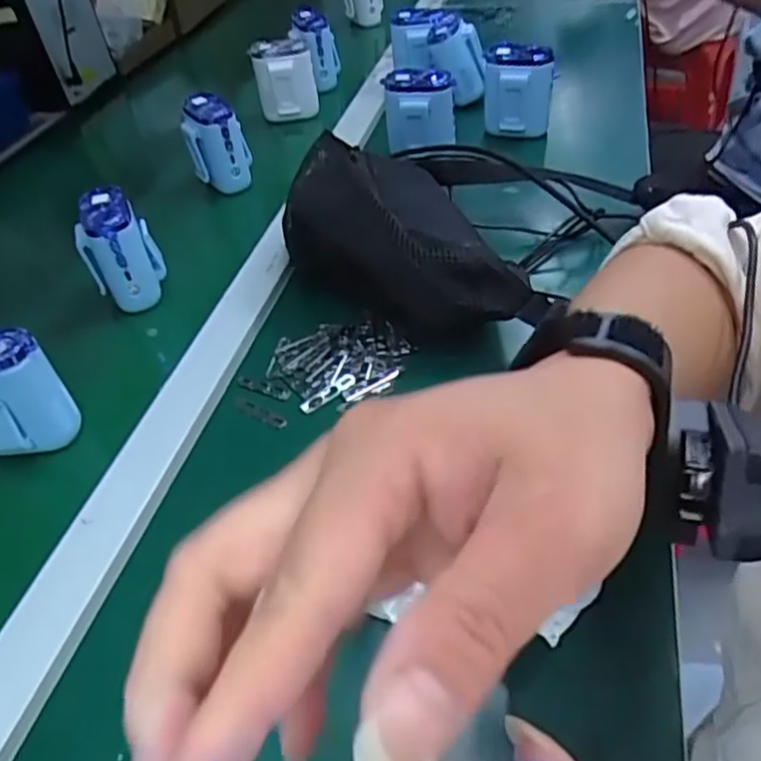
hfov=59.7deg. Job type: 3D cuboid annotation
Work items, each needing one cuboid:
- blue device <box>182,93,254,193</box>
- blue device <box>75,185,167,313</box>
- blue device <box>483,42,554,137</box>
[{"bbox_3d":[-0.169,-0.246,0.689,0.061,0.088,0.060,-20,48,-14],"label":"blue device"},{"bbox_3d":[-0.215,-0.108,0.547,0.056,0.082,0.055,-24,49,-17],"label":"blue device"},{"bbox_3d":[0.142,-0.293,0.690,0.069,0.096,0.038,6,47,10],"label":"blue device"}]

